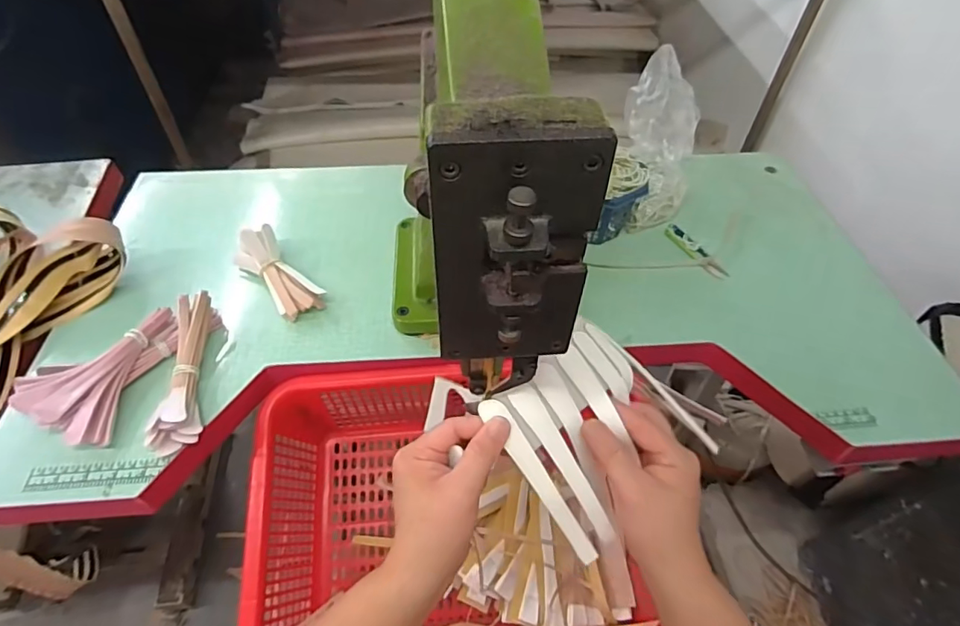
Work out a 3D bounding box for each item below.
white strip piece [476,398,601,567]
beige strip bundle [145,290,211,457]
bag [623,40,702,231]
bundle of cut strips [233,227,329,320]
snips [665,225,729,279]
[{"bbox_3d":[0.041,0.118,0.362,0.015,0.011,0.136,-35,96,-27],"label":"white strip piece"},{"bbox_3d":[-0.306,0.060,0.543,0.044,0.053,0.166,-9,51,-9],"label":"beige strip bundle"},{"bbox_3d":[0.263,-0.253,0.753,0.108,0.073,0.290,8,77,4],"label":"bag"},{"bbox_3d":[-0.245,-0.047,0.632,0.052,0.047,0.133,-34,59,-27],"label":"bundle of cut strips"},{"bbox_3d":[0.287,-0.086,0.696,0.026,0.009,0.102,-21,54,-18],"label":"snips"}]

